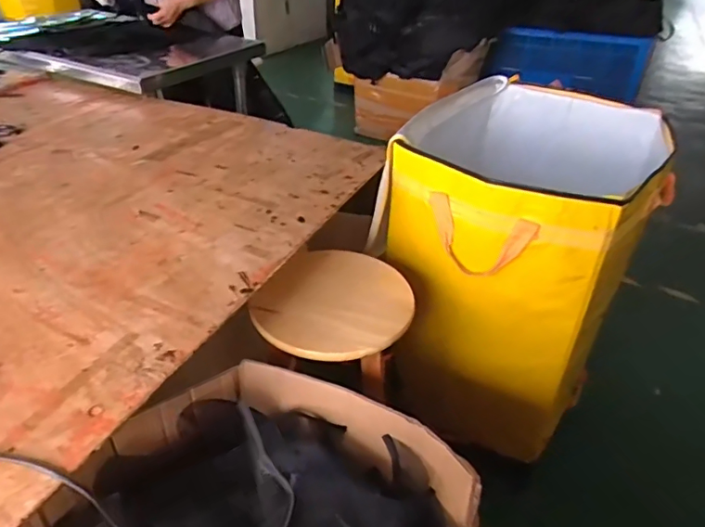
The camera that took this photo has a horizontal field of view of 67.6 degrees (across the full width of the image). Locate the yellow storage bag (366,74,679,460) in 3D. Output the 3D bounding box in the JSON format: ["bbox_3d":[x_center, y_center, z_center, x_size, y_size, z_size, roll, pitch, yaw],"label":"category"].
[{"bbox_3d":[0.381,-0.013,1.317,0.536,0.659,0.712,19,38,21],"label":"yellow storage bag"}]

